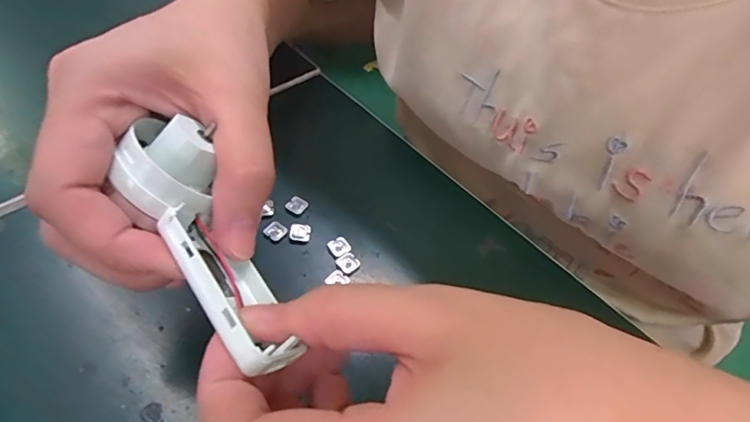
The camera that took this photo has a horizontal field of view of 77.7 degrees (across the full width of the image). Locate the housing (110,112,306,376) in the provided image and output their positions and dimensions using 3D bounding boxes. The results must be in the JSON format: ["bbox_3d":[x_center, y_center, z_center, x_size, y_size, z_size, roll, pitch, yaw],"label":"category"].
[{"bbox_3d":[-0.052,0.012,0.147,0.028,0.023,0.086,-27,73,-21],"label":"housing"}]

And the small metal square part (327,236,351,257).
[{"bbox_3d":[-0.018,0.018,0.242,0.010,0.004,0.009,-30,61,-25],"label":"small metal square part"}]

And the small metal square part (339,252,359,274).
[{"bbox_3d":[-0.013,0.026,0.238,0.009,0.004,0.009,-26,59,-23],"label":"small metal square part"}]

